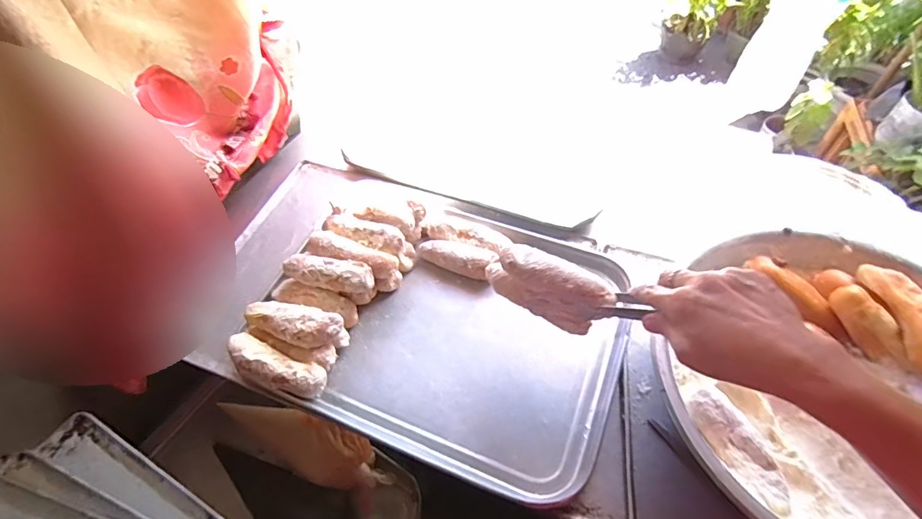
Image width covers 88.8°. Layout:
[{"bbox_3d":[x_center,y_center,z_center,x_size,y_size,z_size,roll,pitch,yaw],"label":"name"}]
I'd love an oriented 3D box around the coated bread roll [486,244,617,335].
[{"bbox_3d":[0.078,0.023,0.428,0.113,0.065,0.026,25,59,19],"label":"coated bread roll"}]

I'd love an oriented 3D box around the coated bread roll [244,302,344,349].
[{"bbox_3d":[-0.177,0.068,0.495,0.102,0.023,0.038,9,55,9],"label":"coated bread roll"}]

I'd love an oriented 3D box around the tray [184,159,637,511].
[{"bbox_3d":[-0.063,0.033,0.552,0.492,0.069,0.313,18,57,15],"label":"tray"}]

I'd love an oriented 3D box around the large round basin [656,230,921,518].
[{"bbox_3d":[0.344,0.102,0.431,0.332,0.086,0.297,-19,56,-11],"label":"large round basin"}]

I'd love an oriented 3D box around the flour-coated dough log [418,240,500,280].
[{"bbox_3d":[-0.004,-0.002,0.590,0.096,0.031,0.031,20,57,16],"label":"flour-coated dough log"}]

